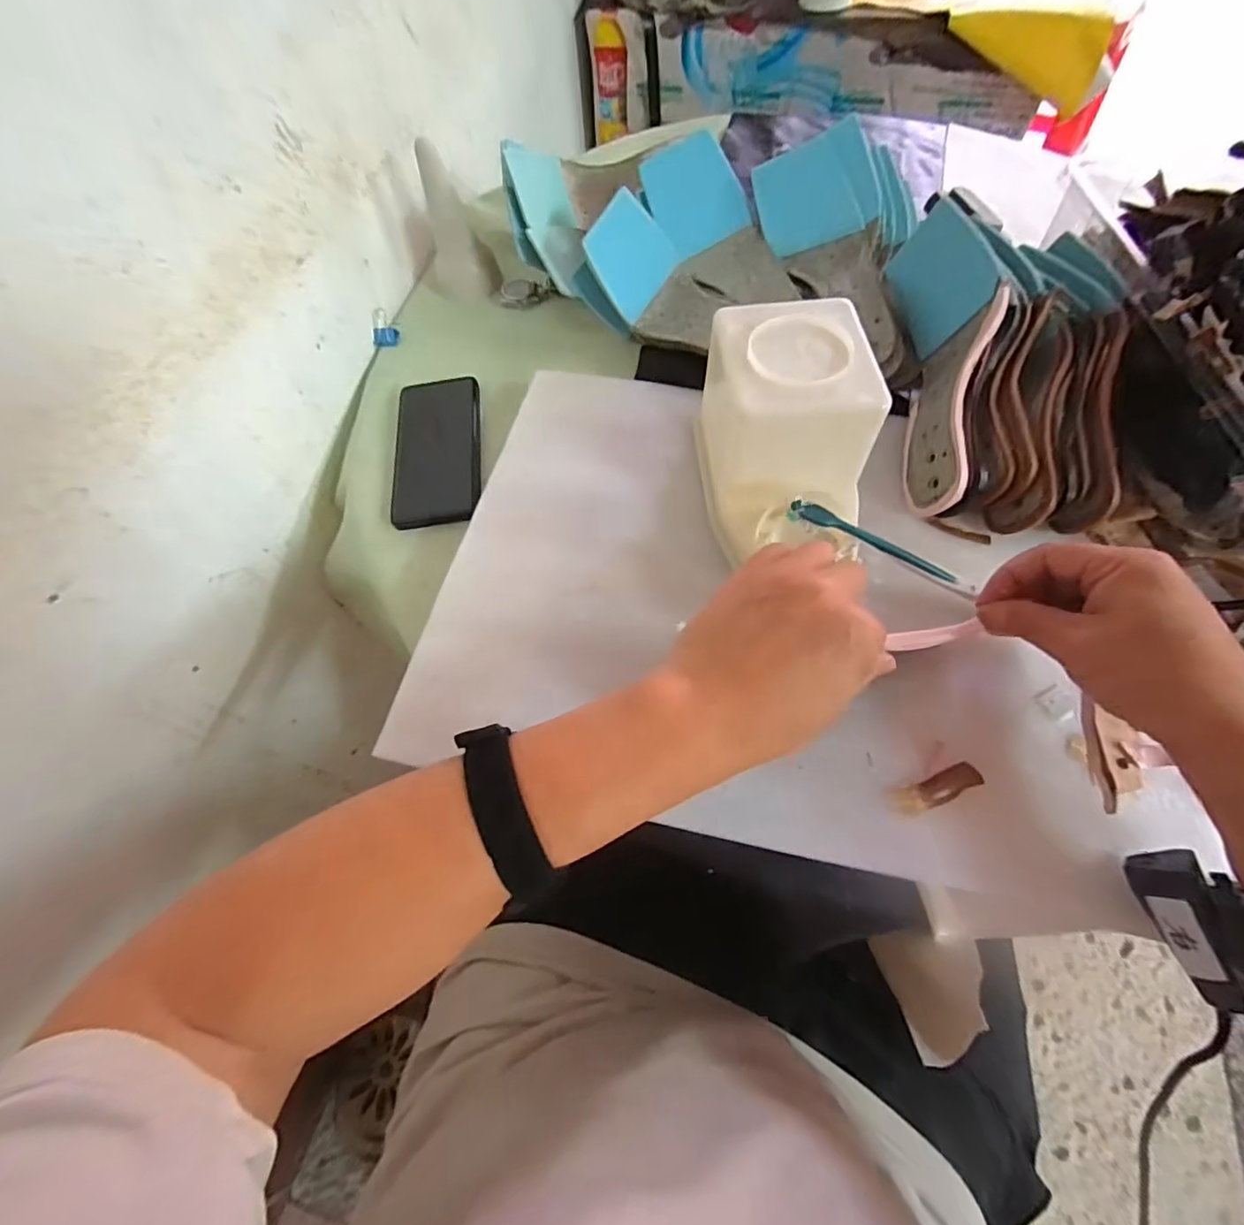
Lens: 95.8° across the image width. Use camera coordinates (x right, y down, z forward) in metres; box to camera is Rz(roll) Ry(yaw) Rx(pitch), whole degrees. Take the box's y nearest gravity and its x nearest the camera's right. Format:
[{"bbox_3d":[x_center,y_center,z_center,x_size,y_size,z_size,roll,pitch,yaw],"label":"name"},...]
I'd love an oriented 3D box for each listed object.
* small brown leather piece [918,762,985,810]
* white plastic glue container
[{"bbox_3d":[0.197,0.103,0.338,0.040,0.004,0.016,-22,64,-8],"label":"small brown leather piece"},{"bbox_3d":[0.116,-0.122,0.406,0.103,0.116,0.150,-6,63,1],"label":"white plastic glue container"}]

